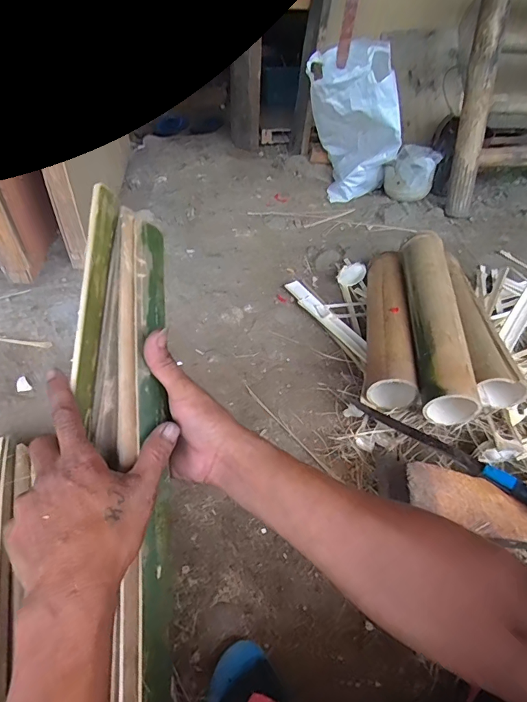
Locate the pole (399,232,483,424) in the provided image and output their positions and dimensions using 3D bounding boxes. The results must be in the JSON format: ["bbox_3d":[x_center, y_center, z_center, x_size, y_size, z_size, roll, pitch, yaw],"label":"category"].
[{"bbox_3d":[0.369,-0.081,0.890,0.105,0.076,0.483,8,47,2],"label":"pole"}]

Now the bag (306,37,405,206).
[{"bbox_3d":[0.274,-0.706,1.326,0.314,0.421,0.248,9,49,2],"label":"bag"}]

